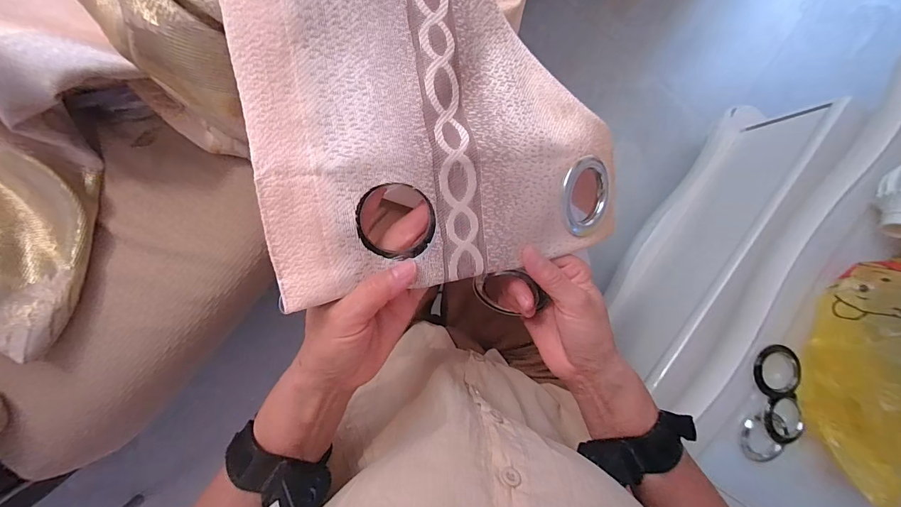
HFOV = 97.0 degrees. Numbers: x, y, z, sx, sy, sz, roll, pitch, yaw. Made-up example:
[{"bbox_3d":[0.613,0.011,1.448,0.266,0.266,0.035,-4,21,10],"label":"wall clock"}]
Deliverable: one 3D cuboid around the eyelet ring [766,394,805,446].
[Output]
[{"bbox_3d":[0.400,0.201,0.479,0.055,0.014,0.056,0,94,-7],"label":"eyelet ring"}]

